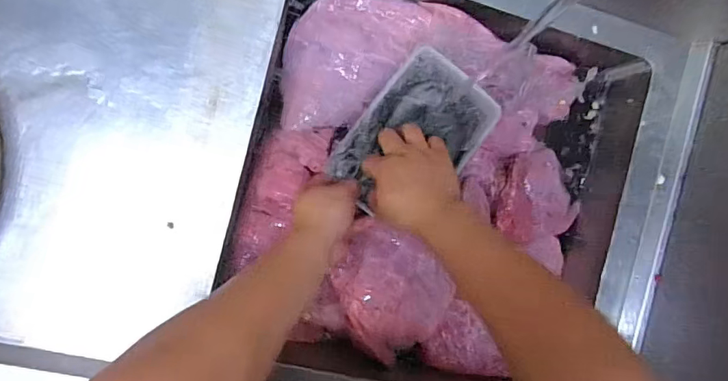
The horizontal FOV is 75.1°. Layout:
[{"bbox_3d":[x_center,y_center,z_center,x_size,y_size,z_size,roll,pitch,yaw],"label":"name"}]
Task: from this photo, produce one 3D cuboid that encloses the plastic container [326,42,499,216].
[{"bbox_3d":[0.062,-0.063,0.573,0.131,0.033,0.203,39,87,-9],"label":"plastic container"}]

